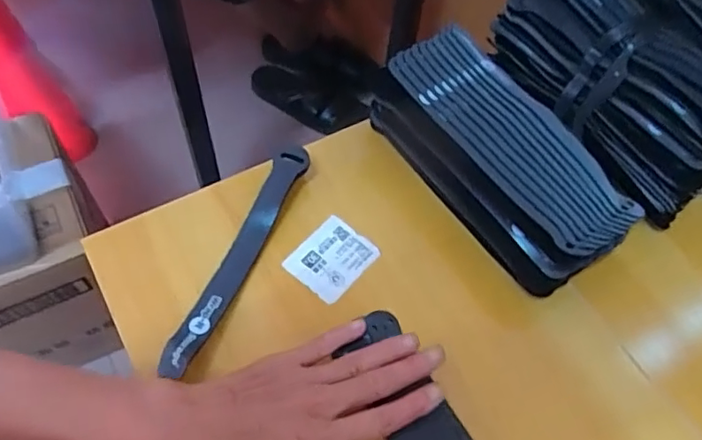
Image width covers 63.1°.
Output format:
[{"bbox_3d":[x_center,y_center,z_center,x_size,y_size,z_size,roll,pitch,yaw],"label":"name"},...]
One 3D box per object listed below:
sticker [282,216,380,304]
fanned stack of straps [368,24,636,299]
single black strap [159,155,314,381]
[{"bbox_3d":[-0.014,0.028,0.425,0.048,0.004,0.059,39,64,13],"label":"sticker"},{"bbox_3d":[0.106,-0.047,0.425,0.090,0.060,0.205,-31,66,-19],"label":"fanned stack of straps"},{"bbox_3d":[-0.077,0.024,0.406,0.026,0.021,0.185,19,61,8],"label":"single black strap"}]

